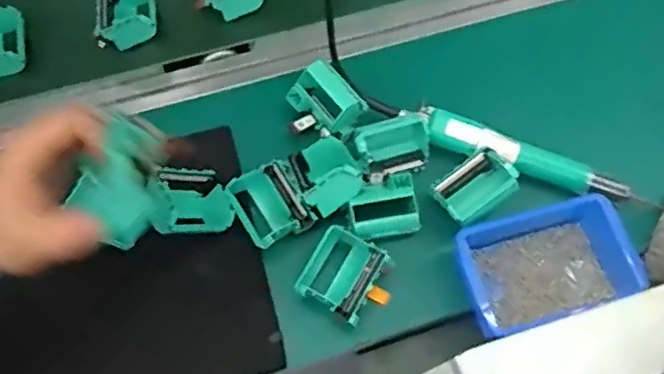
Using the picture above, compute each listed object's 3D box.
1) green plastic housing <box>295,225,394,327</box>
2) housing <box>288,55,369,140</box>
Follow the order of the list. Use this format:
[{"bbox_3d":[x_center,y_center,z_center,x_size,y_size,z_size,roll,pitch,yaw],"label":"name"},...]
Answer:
[{"bbox_3d":[0.015,0.084,0.577,0.075,0.040,0.072,29,68,13],"label":"green plastic housing"},{"bbox_3d":[-0.007,-0.083,0.635,0.073,0.042,0.052,39,70,16],"label":"housing"}]

